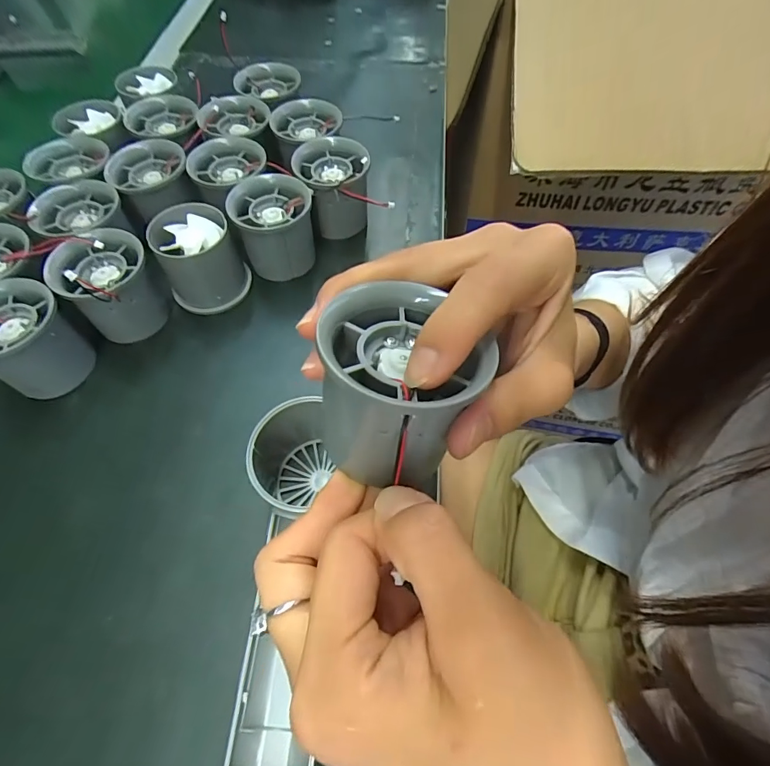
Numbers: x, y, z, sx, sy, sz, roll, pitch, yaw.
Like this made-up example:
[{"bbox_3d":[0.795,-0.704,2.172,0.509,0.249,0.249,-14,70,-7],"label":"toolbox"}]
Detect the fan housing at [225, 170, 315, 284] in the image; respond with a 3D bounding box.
[{"bbox_3d":[-0.076,-0.105,0.311,0.054,0.053,0.062,-5,61,-2],"label":"fan housing"}]

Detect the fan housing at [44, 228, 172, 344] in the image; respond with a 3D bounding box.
[{"bbox_3d":[-0.174,-0.061,0.284,0.051,0.057,0.048,0,61,0],"label":"fan housing"}]

